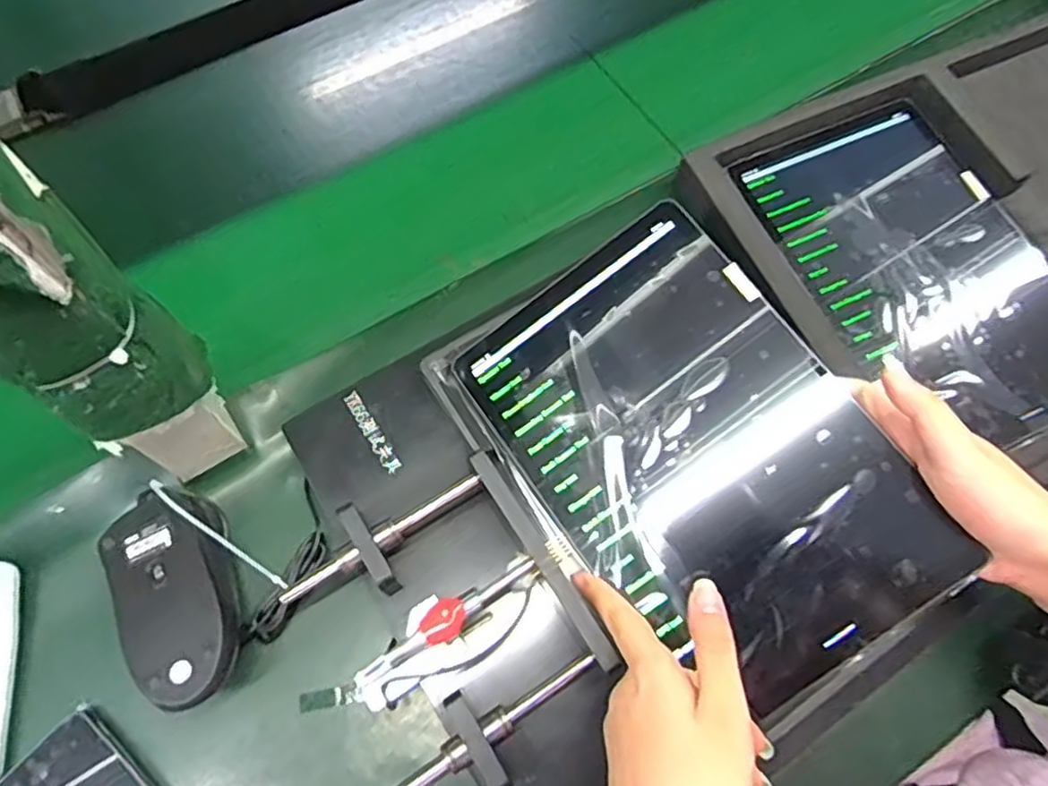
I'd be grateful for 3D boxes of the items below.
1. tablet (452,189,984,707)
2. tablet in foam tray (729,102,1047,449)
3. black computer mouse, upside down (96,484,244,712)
[{"bbox_3d":[0.093,0.031,0.378,0.163,0.008,0.253,-37,74,3],"label":"tablet"},{"bbox_3d":[0.277,-0.084,0.475,0.168,0.011,0.255,-24,72,-12],"label":"tablet in foam tray"},{"bbox_3d":[-0.189,0.107,0.373,0.060,0.044,0.123,-20,69,-13],"label":"black computer mouse, upside down"}]

